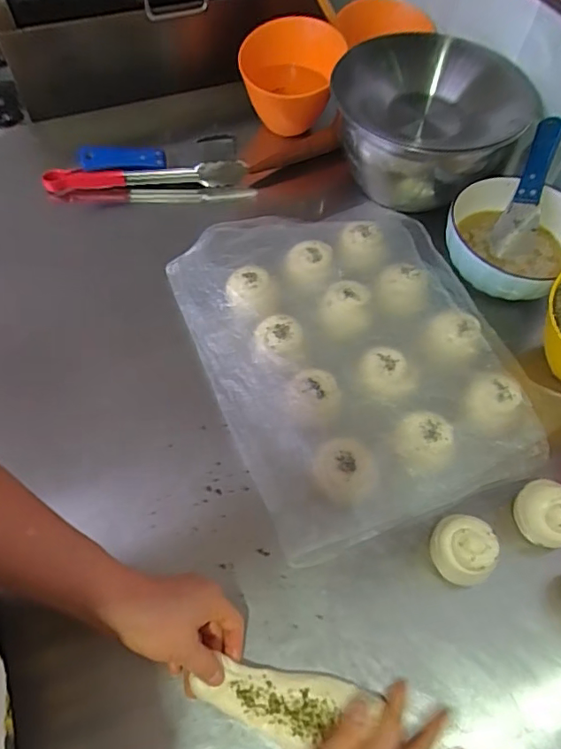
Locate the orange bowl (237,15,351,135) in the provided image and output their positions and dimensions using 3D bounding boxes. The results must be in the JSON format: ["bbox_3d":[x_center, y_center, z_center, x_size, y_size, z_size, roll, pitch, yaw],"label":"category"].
[{"bbox_3d":[0.020,-0.458,0.800,0.150,0.115,0.148,1,59,-2],"label":"orange bowl"}]

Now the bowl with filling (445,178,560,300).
[{"bbox_3d":[0.288,-0.176,0.657,0.148,0.062,0.176,32,63,15],"label":"bowl with filling"}]

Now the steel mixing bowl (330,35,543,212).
[{"bbox_3d":[0.209,-0.364,0.733,0.255,0.145,0.229,17,60,7],"label":"steel mixing bowl"}]

